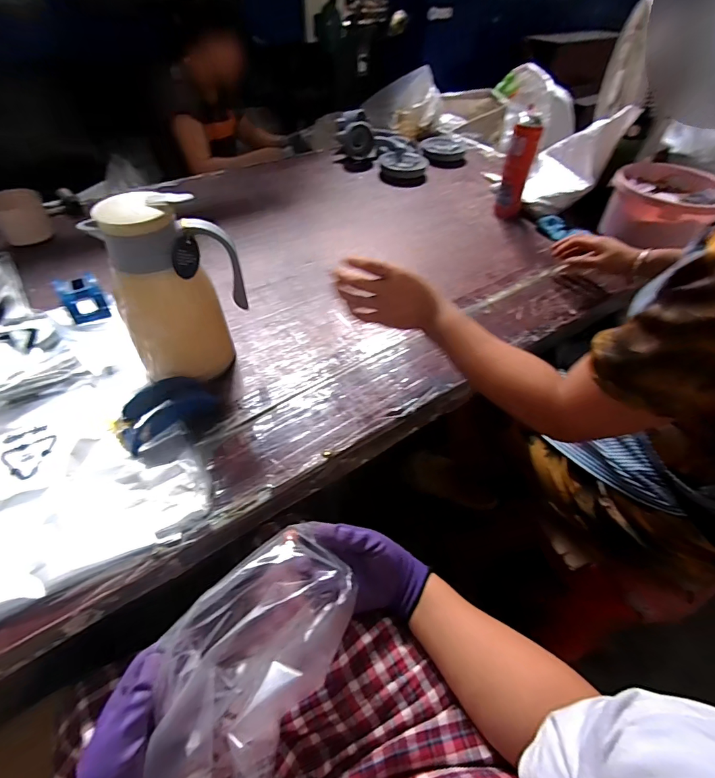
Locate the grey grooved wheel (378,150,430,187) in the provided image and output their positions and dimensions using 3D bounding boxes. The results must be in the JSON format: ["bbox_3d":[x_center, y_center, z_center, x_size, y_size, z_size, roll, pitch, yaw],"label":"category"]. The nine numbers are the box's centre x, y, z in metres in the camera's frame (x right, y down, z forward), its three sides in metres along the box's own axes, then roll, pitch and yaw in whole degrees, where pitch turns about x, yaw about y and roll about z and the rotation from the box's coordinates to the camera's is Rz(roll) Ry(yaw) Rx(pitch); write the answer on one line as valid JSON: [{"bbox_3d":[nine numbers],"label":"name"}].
[{"bbox_3d":[0.136,-0.665,1.229,0.143,0.047,0.154,2,47,0],"label":"grey grooved wheel"}]

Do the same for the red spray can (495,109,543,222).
[{"bbox_3d":[0.387,-0.530,0.993,0.067,0.217,0.064,17,48,14],"label":"red spray can"}]

